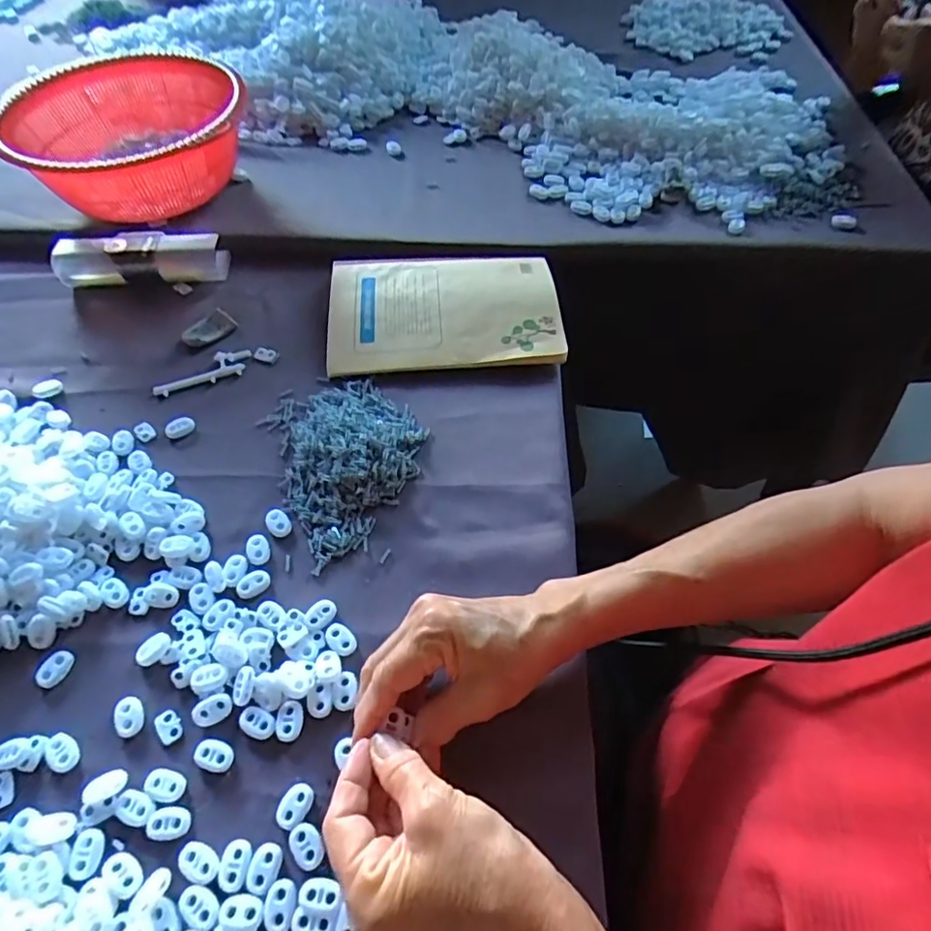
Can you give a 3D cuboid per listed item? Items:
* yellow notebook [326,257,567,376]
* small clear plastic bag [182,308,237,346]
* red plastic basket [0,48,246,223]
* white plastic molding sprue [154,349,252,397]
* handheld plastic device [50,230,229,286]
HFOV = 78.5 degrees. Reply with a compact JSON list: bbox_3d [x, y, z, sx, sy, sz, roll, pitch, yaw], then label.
[{"bbox_3d":[-0.020,-0.144,0.522,0.206,0.022,0.134,-2,56,0],"label":"yellow notebook"},{"bbox_3d":[-0.235,-0.125,0.522,0.026,0.010,0.046,38,65,23],"label":"small clear plastic bag"},{"bbox_3d":[-0.332,-0.349,0.612,0.221,0.104,0.247,0,56,1],"label":"red plastic basket"},{"bbox_3d":[-0.229,-0.082,0.497,0.084,0.007,0.028,-25,59,-15],"label":"white plastic molding sprue"},{"bbox_3d":[-0.316,-0.201,0.558,0.156,0.040,0.042,-5,56,-2],"label":"handheld plastic device"}]

